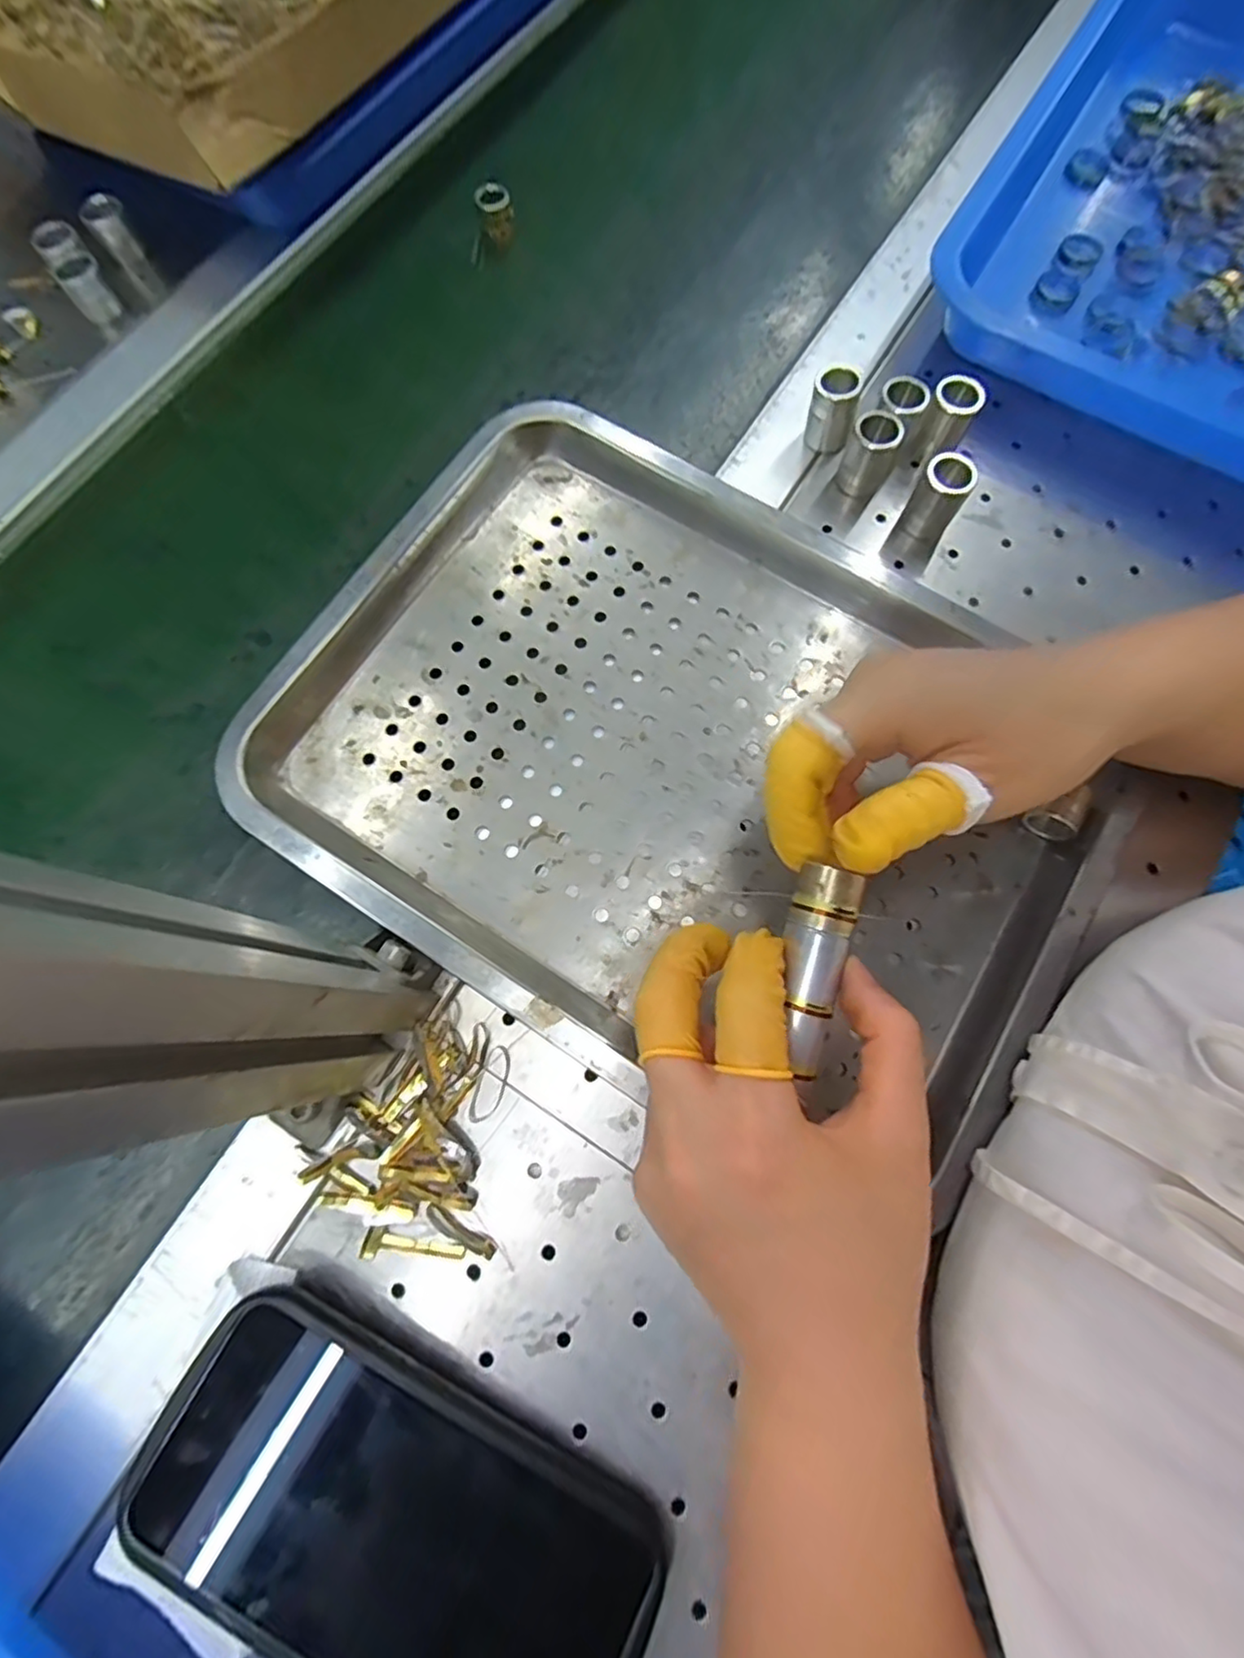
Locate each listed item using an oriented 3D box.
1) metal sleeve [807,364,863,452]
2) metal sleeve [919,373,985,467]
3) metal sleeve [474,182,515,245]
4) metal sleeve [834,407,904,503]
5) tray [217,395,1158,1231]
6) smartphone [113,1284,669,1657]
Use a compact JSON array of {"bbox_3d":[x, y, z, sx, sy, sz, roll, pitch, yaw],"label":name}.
[{"bbox_3d":[0.105,-0.211,0.323,0.022,0.030,0.019,14,72,7],"label":"metal sleeve"},{"bbox_3d":[0.160,-0.202,0.320,0.023,0.032,0.022,-1,71,2],"label":"metal sleeve"},{"bbox_3d":[-0.076,-0.373,0.389,0.020,0.020,0.019,-10,71,-1],"label":"metal sleeve"},{"bbox_3d":[0.121,-0.183,0.318,0.023,0.032,0.022,-1,71,2],"label":"metal sleeve"},{"bbox_3d":[0.031,-0.031,0.288,0.341,0.032,0.244,30,77,8],"label":"tray"},{"bbox_3d":[-0.073,0.226,0.208,0.166,0.010,0.081,29,75,3],"label":"smartphone"}]

